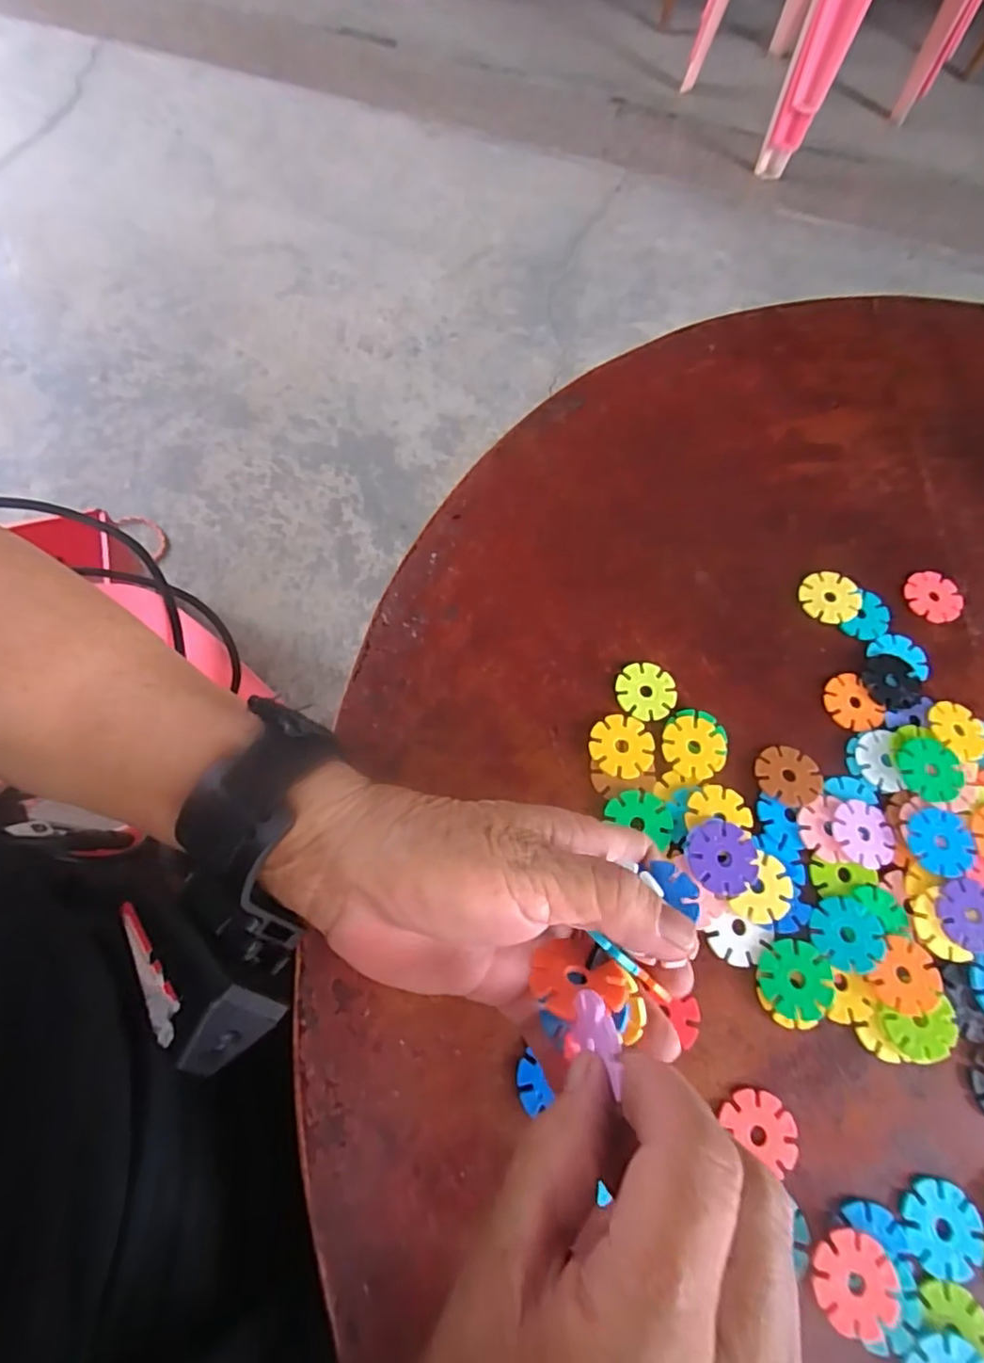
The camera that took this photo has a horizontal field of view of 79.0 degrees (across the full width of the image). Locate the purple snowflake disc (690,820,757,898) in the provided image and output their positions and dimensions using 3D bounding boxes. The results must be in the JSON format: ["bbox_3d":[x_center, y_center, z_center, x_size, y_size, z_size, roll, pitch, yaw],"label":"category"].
[{"bbox_3d":[0.106,0.081,0.275,0.033,0.004,0.032,3,68,-7],"label":"purple snowflake disc"}]

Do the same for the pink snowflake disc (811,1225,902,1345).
[{"bbox_3d":[0.137,0.226,0.224,0.031,0.004,0.031,0,68,0],"label":"pink snowflake disc"}]

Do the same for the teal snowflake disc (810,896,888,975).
[{"bbox_3d":[0.162,0.114,0.270,0.031,0.004,0.030,1,69,-3],"label":"teal snowflake disc"}]

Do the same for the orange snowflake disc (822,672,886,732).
[{"bbox_3d":[0.191,0.012,0.316,0.026,0.004,0.031,-26,72,-12],"label":"orange snowflake disc"}]

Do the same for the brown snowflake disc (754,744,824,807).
[{"bbox_3d":[0.148,0.047,0.298,0.032,0.005,0.031,1,69,-3],"label":"brown snowflake disc"}]

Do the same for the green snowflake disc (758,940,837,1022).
[{"bbox_3d":[0.135,0.132,0.264,0.031,0.004,0.031,1,69,-3],"label":"green snowflake disc"}]

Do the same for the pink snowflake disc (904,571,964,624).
[{"bbox_3d":[0.258,-0.049,0.348,0.030,0.004,0.032,1,69,-3],"label":"pink snowflake disc"}]

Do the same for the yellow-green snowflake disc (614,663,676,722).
[{"bbox_3d":[0.080,0.005,0.311,0.030,0.004,0.030,1,69,-3],"label":"yellow-green snowflake disc"}]

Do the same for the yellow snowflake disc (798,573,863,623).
[{"bbox_3d":[0.191,-0.047,0.338,0.033,0.004,0.030,-1,75,4],"label":"yellow snowflake disc"}]

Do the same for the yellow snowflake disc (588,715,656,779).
[{"bbox_3d":[0.065,0.033,0.299,0.032,0.004,0.031,1,69,-3],"label":"yellow snowflake disc"}]

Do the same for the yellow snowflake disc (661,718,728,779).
[{"bbox_3d":[0.102,0.033,0.301,0.031,0.004,0.030,1,69,-3],"label":"yellow snowflake disc"}]

